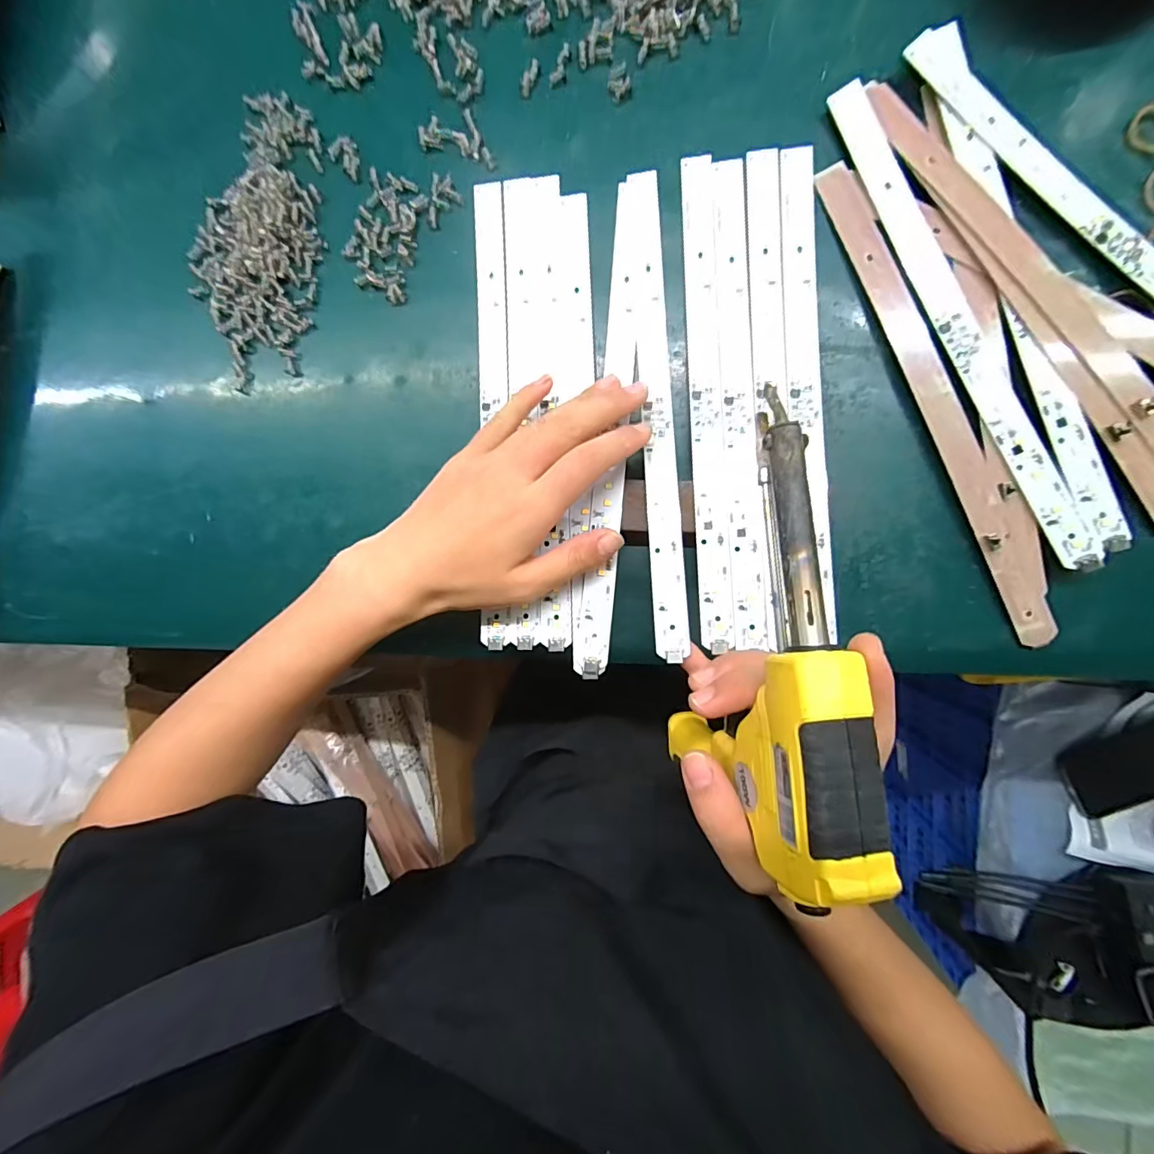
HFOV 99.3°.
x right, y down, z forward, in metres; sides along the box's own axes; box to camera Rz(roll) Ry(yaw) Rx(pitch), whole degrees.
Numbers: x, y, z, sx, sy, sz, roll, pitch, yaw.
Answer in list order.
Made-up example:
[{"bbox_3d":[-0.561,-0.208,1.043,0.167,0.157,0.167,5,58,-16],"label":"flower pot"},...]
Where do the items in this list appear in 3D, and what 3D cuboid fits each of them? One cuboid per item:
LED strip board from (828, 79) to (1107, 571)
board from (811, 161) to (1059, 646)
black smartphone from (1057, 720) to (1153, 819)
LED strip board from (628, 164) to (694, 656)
[{"bbox_3d":[0.205,-0.138,0.264,0.022,0.005,0.282,-25,86,16],"label":"LED strip board"},{"bbox_3d":[0.198,-0.099,0.266,0.026,0.008,0.278,-23,88,8],"label":"board"},{"bbox_3d":[0.641,0.218,0.562,0.153,0.015,0.081,-25,88,9],"label":"black smartphone"},{"bbox_3d":[0.045,-0.097,0.278,0.017,0.009,0.282,-4,82,9],"label":"LED strip board"}]

